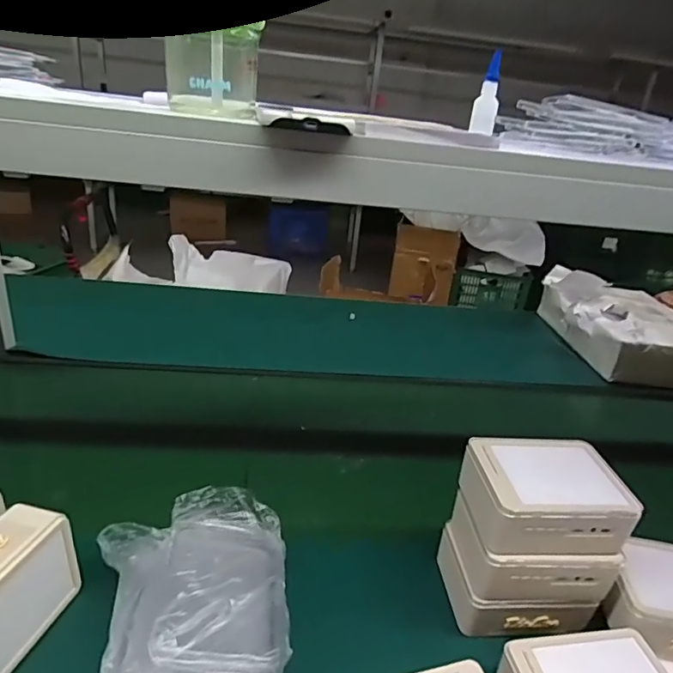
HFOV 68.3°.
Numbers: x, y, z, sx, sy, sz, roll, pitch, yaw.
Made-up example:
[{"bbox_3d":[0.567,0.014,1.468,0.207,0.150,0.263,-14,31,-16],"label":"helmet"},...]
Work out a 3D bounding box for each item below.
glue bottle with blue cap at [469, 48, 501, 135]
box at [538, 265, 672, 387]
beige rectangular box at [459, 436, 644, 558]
[{"bbox_3d":[0.228,-0.363,0.742,0.037,0.108,0.025,13,26,13],"label":"glue bottle with blue cap"},{"bbox_3d":[0.693,-0.030,1.183,0.304,0.125,0.381,6,25,-1],"label":"box"},{"bbox_3d":[0.205,0.155,0.500,0.146,0.058,0.107,3,25,-7],"label":"beige rectangular box"}]

